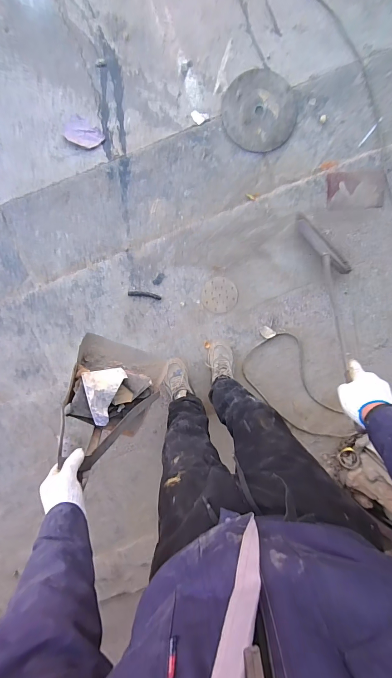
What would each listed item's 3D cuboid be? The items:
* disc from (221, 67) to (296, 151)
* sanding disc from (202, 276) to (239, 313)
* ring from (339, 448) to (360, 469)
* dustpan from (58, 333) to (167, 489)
[{"bbox_3d":[0.234,-0.843,1.142,0.262,0.030,0.271,-1,100,-4],"label":"disc"},{"bbox_3d":[0.097,-0.176,1.242,0.139,0.007,0.137,-1,100,-4],"label":"sanding disc"},{"bbox_3d":[0.661,0.519,1.342,0.089,0.009,0.089,5,98,36],"label":"ring"},{"bbox_3d":[-0.266,0.172,0.835,0.260,0.448,0.269,22,95,-3],"label":"dustpan"}]

